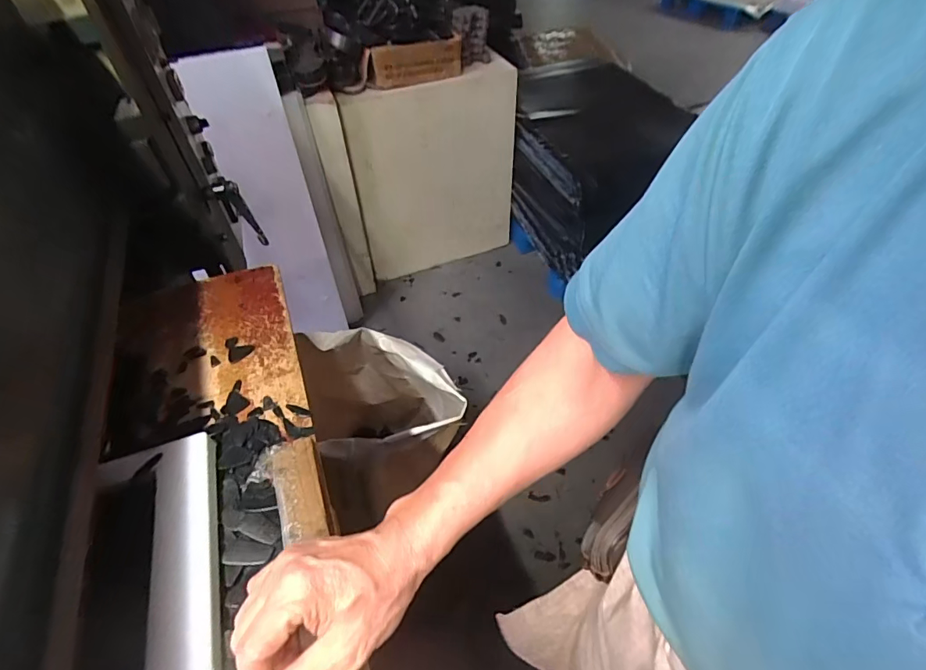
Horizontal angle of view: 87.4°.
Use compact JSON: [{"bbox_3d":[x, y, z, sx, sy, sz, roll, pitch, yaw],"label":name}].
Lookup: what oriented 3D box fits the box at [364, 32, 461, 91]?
[{"bbox_3d":[-0.156,-0.839,1.496,0.318,0.100,0.079,-10,50,-3],"label":"box"}]

